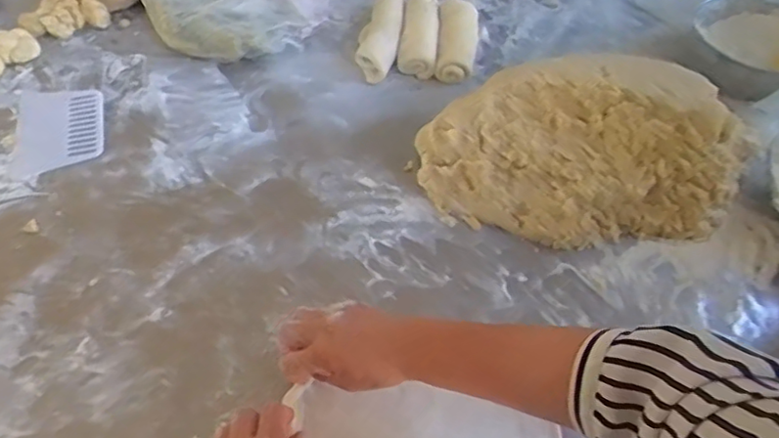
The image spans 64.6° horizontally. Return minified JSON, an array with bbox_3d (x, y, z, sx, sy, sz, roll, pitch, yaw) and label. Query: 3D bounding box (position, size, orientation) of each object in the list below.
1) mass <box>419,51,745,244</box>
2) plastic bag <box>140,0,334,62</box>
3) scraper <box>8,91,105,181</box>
[{"bbox_3d":[0.238,-0.090,0.774,0.386,0.115,0.230,-2,55,-5],"label":"mass"},{"bbox_3d":[-0.229,-0.347,0.979,0.311,0.061,0.207,-9,56,-9],"label":"plastic bag"},{"bbox_3d":[-0.449,-0.120,0.842,0.112,0.008,0.159,-10,56,-10],"label":"scraper"}]

